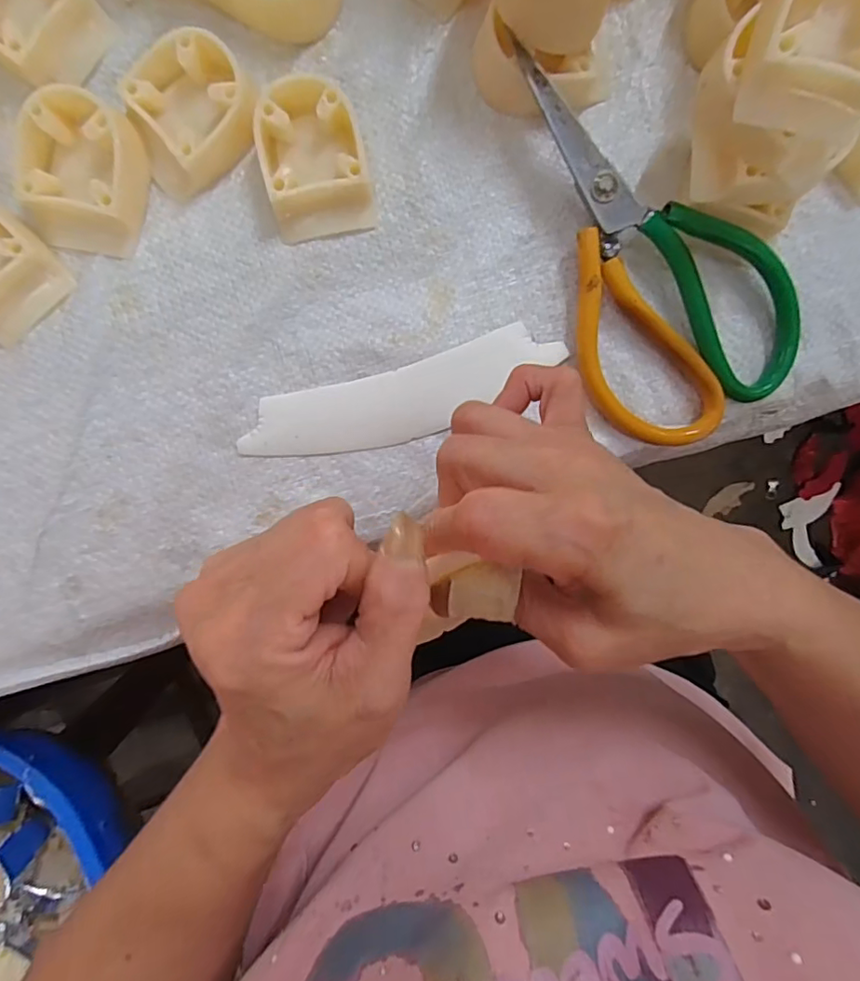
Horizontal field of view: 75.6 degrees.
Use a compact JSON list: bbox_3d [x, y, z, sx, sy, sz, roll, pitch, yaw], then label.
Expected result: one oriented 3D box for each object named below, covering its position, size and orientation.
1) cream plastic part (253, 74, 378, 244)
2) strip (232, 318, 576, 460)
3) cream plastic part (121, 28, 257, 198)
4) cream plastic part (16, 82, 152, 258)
[{"bbox_3d":[-0.051,-0.147,0.248,0.045,0.022,0.057,-11,92,-3],"label":"cream plastic part"},{"bbox_3d":[-0.011,-0.043,0.262,0.152,0.004,0.036,-17,92,-3],"label":"strip"},{"bbox_3d":[-0.107,-0.167,0.244,0.056,0.024,0.048,-36,93,-2],"label":"cream plastic part"},{"bbox_3d":[-0.152,-0.137,0.241,0.048,0.025,0.056,14,90,-3],"label":"cream plastic part"}]

